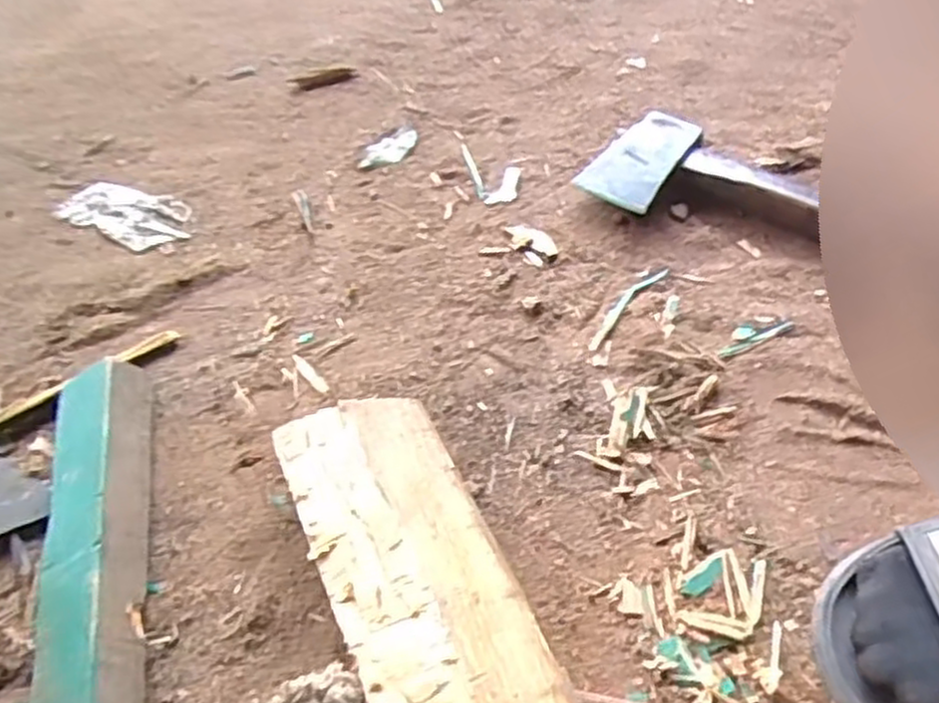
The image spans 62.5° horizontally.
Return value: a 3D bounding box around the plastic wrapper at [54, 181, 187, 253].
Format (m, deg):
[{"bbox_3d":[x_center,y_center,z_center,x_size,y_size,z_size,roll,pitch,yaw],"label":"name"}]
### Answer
[{"bbox_3d":[-0.300,-0.123,0.679,0.122,0.005,0.064,22,56,20],"label":"plastic wrapper"}]

